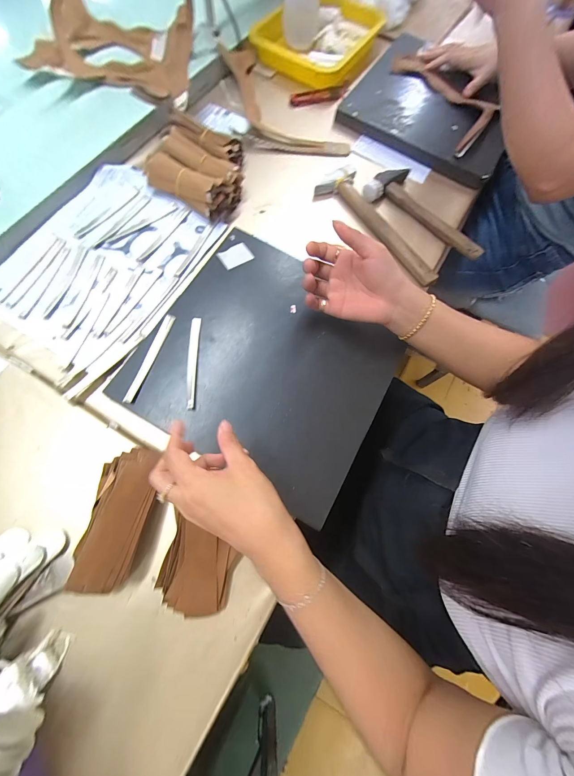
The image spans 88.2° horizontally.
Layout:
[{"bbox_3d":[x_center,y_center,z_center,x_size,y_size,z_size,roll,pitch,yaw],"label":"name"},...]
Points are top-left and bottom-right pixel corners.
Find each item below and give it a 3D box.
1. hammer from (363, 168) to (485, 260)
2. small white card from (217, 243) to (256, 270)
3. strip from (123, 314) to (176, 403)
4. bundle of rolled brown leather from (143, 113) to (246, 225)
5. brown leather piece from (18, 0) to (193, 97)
[{"bbox_3d":[0.237,-0.297,0.492,0.213,0.029,0.086,35,73,7],"label":"hammer"},{"bbox_3d":[-0.073,-0.190,0.426,0.044,0.004,0.032,-30,81,-12],"label":"small white card"},{"bbox_3d":[-0.171,-0.038,0.373,0.013,0.009,0.123,19,72,1],"label":"strip"},{"bbox_3d":[-0.139,-0.351,0.469,0.149,0.047,0.151,22,72,2],"label":"bundle of rolled brown leather"},{"bbox_3d":[-0.285,-0.587,0.491,0.270,0.077,0.188,2,72,-4],"label":"brown leather piece"}]

